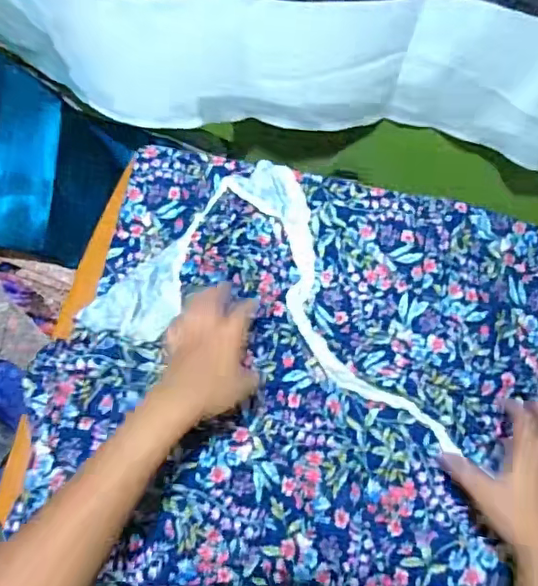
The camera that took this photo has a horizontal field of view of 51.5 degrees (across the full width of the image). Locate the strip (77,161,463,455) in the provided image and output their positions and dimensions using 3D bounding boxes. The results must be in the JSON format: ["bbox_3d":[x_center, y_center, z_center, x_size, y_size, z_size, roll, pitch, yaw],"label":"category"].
[{"bbox_3d":[0.028,-0.024,0.646,0.407,0.028,0.273,17,71,4],"label":"strip"}]

